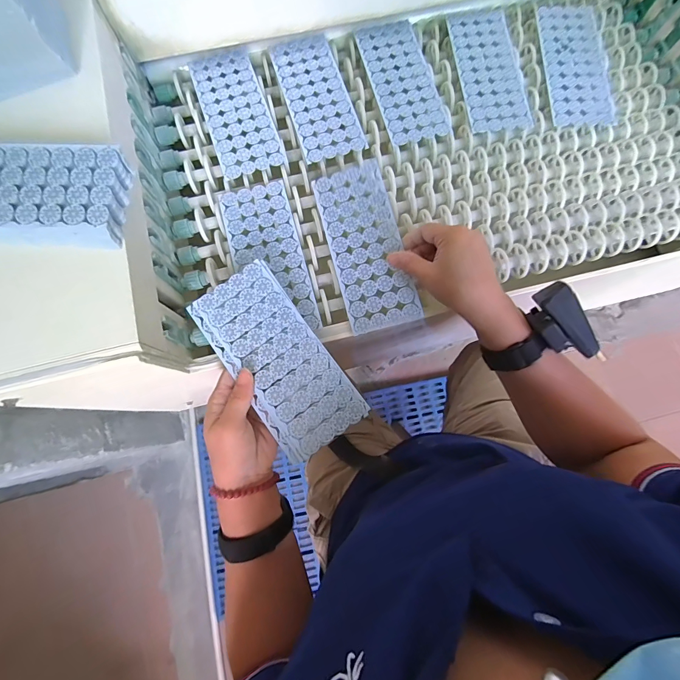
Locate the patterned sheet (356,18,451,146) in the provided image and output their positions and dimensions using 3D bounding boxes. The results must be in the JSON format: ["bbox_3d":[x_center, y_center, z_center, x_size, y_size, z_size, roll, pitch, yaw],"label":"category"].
[{"bbox_3d":[0.081,-0.342,0.458,0.079,0.006,0.190,-14,79,-3],"label":"patterned sheet"}]

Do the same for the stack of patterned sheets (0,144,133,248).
[{"bbox_3d":[-0.285,-0.124,0.301,0.189,0.018,0.090,1,79,-1],"label":"stack of patterned sheets"}]

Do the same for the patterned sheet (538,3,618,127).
[{"bbox_3d":[0.315,-0.372,0.469,0.084,0.010,0.194,0,78,0],"label":"patterned sheet"}]

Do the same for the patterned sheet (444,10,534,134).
[{"bbox_3d":[0.196,-0.360,0.464,0.084,0.008,0.192,-6,78,-2],"label":"patterned sheet"}]

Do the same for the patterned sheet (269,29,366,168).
[{"bbox_3d":[-0.031,-0.317,0.451,0.079,0.004,0.190,-17,79,-4],"label":"patterned sheet"}]

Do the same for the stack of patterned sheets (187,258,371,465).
[{"bbox_3d":[-0.061,0.019,0.357,0.091,0.019,0.190,-35,83,-7],"label":"stack of patterned sheets"}]

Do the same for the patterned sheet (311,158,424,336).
[{"bbox_3d":[0.028,-0.107,0.399,0.079,0.006,0.192,-16,82,7],"label":"patterned sheet"}]

